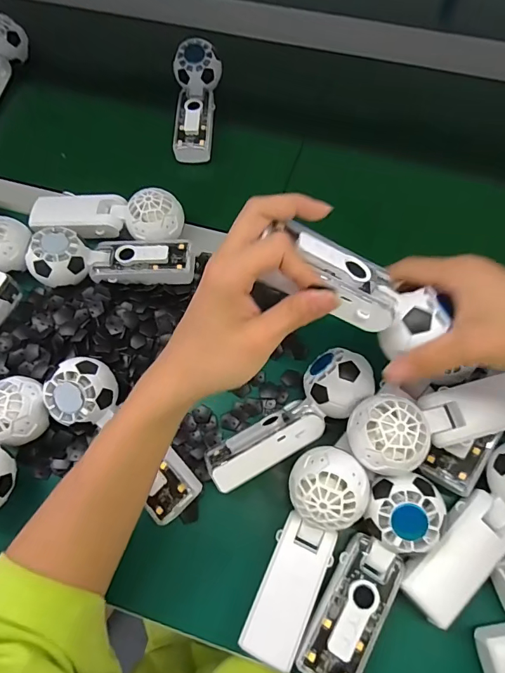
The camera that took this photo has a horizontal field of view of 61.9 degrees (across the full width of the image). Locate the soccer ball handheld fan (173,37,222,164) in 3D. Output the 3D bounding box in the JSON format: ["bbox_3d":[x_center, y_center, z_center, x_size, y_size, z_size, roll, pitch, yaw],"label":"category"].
[{"bbox_3d":[-0.075,-0.307,0.552,0.057,0.027,0.157,2,83,2],"label":"soccer ball handheld fan"}]

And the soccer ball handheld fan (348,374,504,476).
[{"bbox_3d":[0.164,0.065,0.344,0.170,0.047,0.057,-15,67,-5],"label":"soccer ball handheld fan"}]

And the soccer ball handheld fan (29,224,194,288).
[{"bbox_3d":[-0.148,-0.086,0.446,0.163,0.043,0.053,-1,66,1],"label":"soccer ball handheld fan"}]

